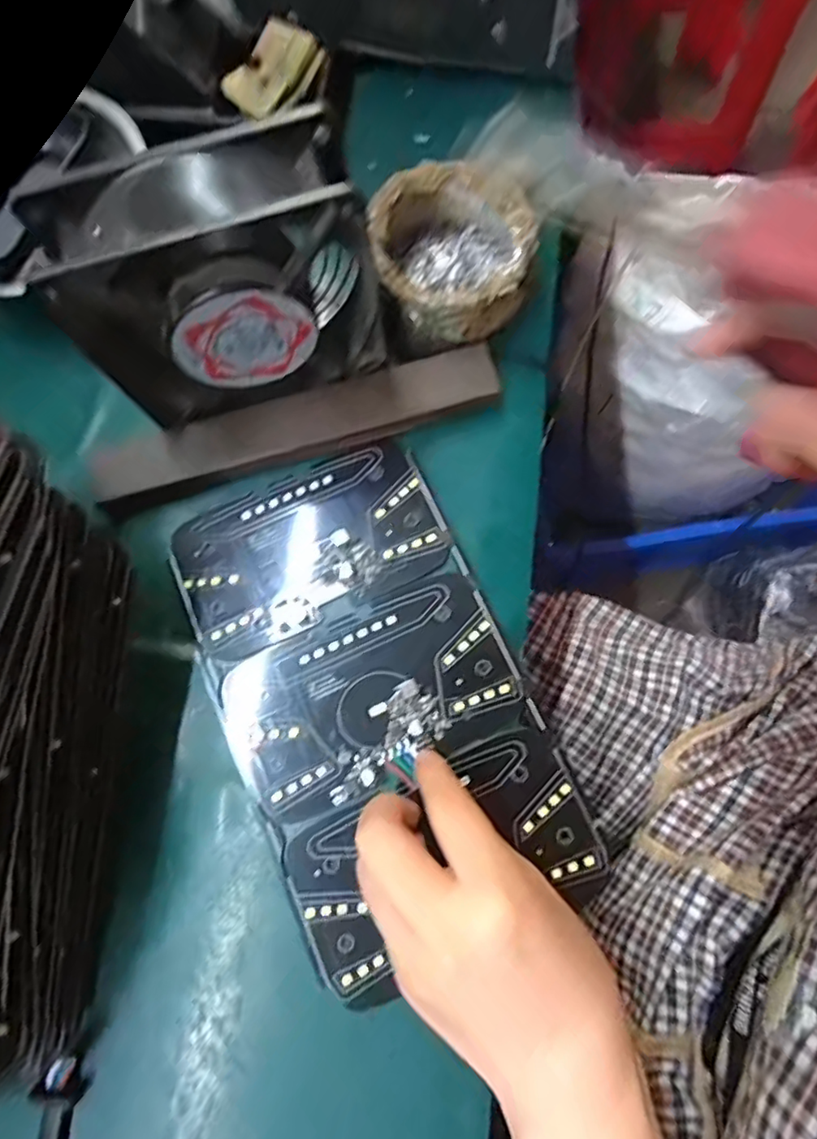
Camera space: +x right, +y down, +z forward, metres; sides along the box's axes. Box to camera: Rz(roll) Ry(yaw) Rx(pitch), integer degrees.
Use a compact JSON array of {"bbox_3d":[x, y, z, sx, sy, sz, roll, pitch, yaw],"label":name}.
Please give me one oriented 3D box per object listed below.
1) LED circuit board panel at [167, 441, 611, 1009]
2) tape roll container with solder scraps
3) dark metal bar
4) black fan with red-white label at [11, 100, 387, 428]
[{"bbox_3d":[-0.019,0.055,0.271,0.134,0.010,0.224,-24,77,-5],"label":"LED circuit board panel"},{"bbox_3d":[0.024,-0.163,0.298,0.084,0.035,0.087,0,76,0],"label":"tape roll container with solder scraps"},{"bbox_3d":[-0.057,-0.074,0.292,0.204,0.017,0.035,-17,77,-4],"label":"dark metal bar"},{"bbox_3d":[-0.077,-0.116,0.243,0.121,0.102,0.046,-18,77,-4],"label":"black fan with red-white label"}]

